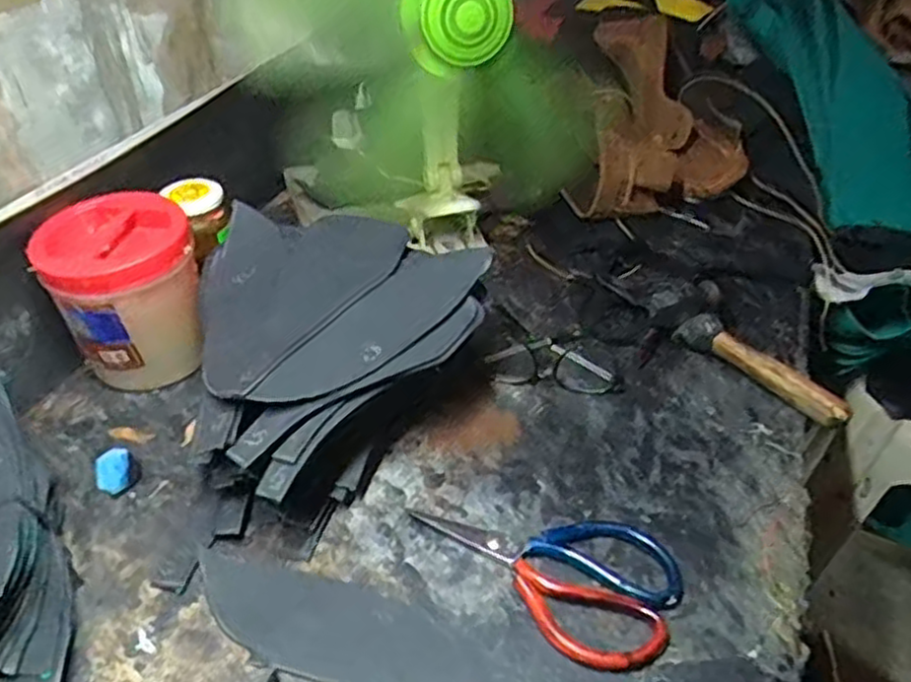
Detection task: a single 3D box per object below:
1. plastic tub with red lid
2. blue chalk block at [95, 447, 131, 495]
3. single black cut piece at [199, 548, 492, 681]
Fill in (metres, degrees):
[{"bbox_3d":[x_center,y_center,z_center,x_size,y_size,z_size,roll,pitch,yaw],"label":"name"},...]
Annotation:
[{"bbox_3d":[-0.282,-0.041,0.641,0.113,0.134,0.107,-1,40,1],"label":"plastic tub with red lid"},{"bbox_3d":[-0.262,0.100,0.567,0.027,0.022,0.032,-19,43,-19],"label":"blue chalk block"},{"bbox_3d":[-0.077,0.185,0.476,0.207,0.004,0.069,10,42,13],"label":"single black cut piece"}]

